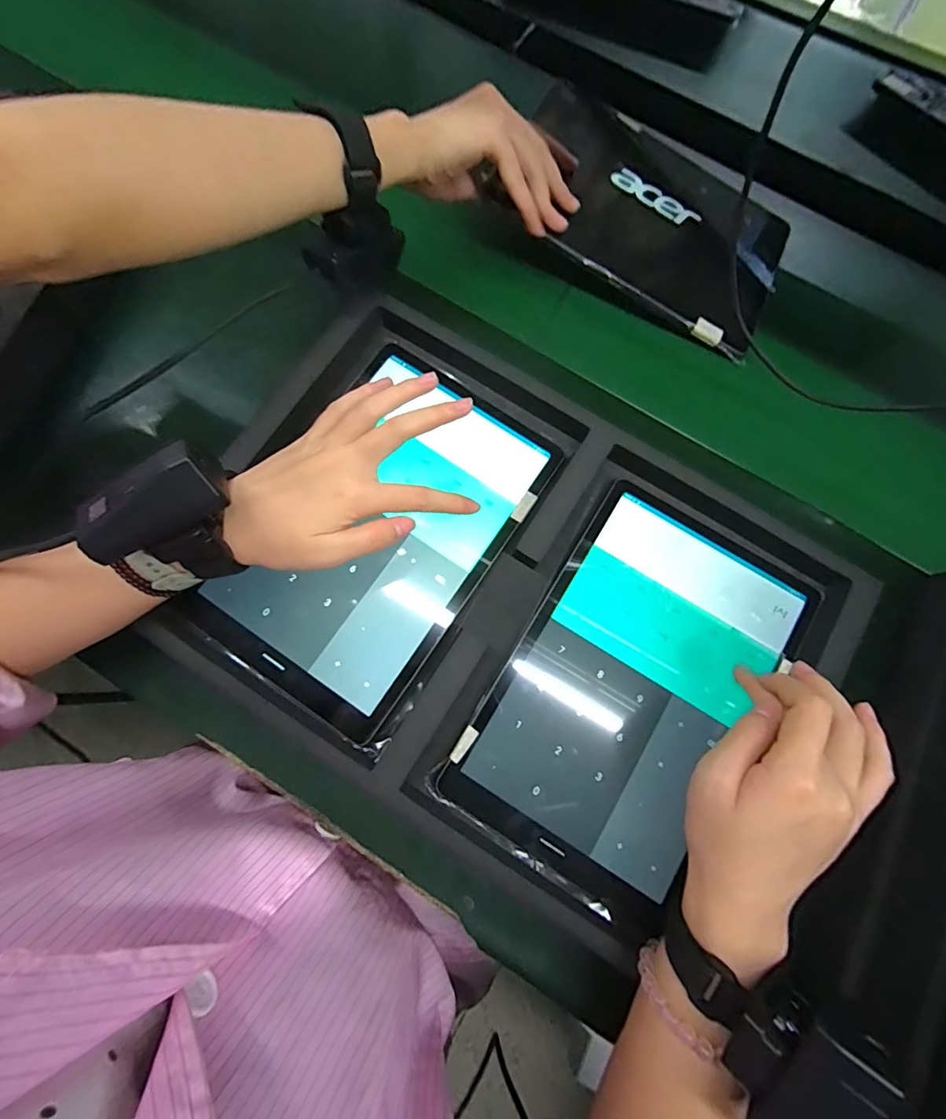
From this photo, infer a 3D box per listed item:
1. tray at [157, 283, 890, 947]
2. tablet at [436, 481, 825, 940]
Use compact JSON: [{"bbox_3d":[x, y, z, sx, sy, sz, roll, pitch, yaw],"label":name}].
[{"bbox_3d":[0.023,0.025,0.329,0.399,0.033,0.292,32,78,6],"label":"tray"},{"bbox_3d":[0.110,0.085,0.324,0.162,0.011,0.255,33,78,6],"label":"tablet"}]

